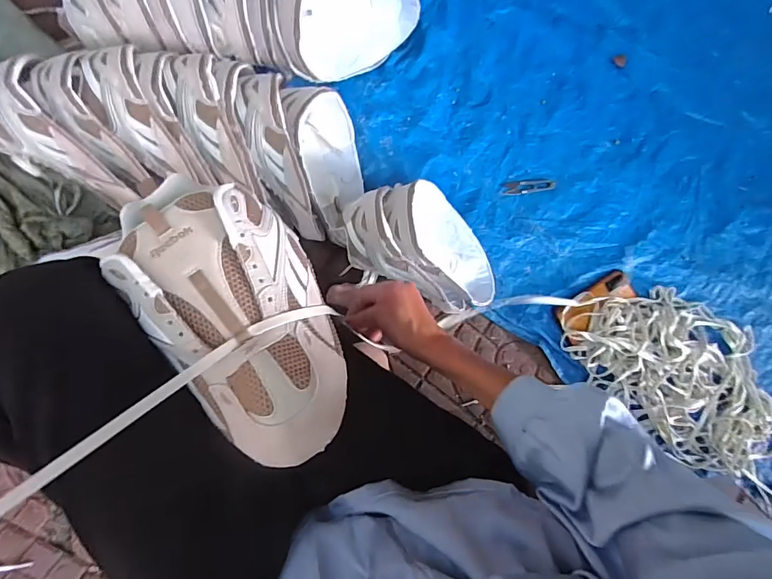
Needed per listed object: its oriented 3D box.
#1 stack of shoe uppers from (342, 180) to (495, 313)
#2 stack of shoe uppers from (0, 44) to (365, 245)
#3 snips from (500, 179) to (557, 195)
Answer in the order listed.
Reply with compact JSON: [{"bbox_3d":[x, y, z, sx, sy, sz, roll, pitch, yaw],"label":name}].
[{"bbox_3d":[0.061,-0.057,0.698,0.212,0.149,0.240,-30,91,-12],"label":"stack of shoe uppers"},{"bbox_3d":[-0.249,-0.206,0.596,0.496,0.136,0.208,4,83,-26],"label":"stack of shoe uppers"},{"bbox_3d":[0.266,-0.192,0.812,0.103,0.012,0.024,-8,85,-10],"label":"snips"}]

